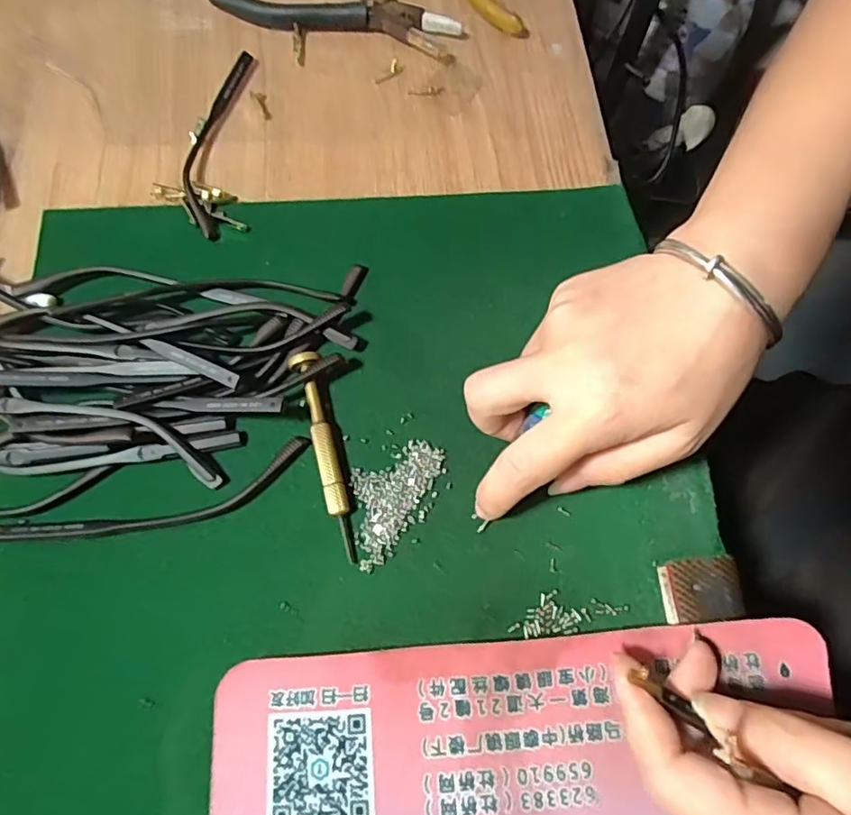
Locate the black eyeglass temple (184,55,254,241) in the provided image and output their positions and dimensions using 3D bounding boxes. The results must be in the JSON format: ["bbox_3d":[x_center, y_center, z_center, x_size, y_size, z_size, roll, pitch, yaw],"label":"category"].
[{"bbox_3d":[-0.118,-0.149,0.318,0.025,0.005,0.130,2,69,0],"label":"black eyeglass temple"}]

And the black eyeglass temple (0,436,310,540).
[{"bbox_3d":[-0.114,0.042,0.244,0.131,0.008,0.023,-16,70,-7],"label":"black eyeglass temple"}]

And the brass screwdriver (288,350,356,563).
[{"bbox_3d":[-0.043,0.019,0.251,0.011,0.014,0.092,-15,70,-7],"label":"brass screwdriver"}]

